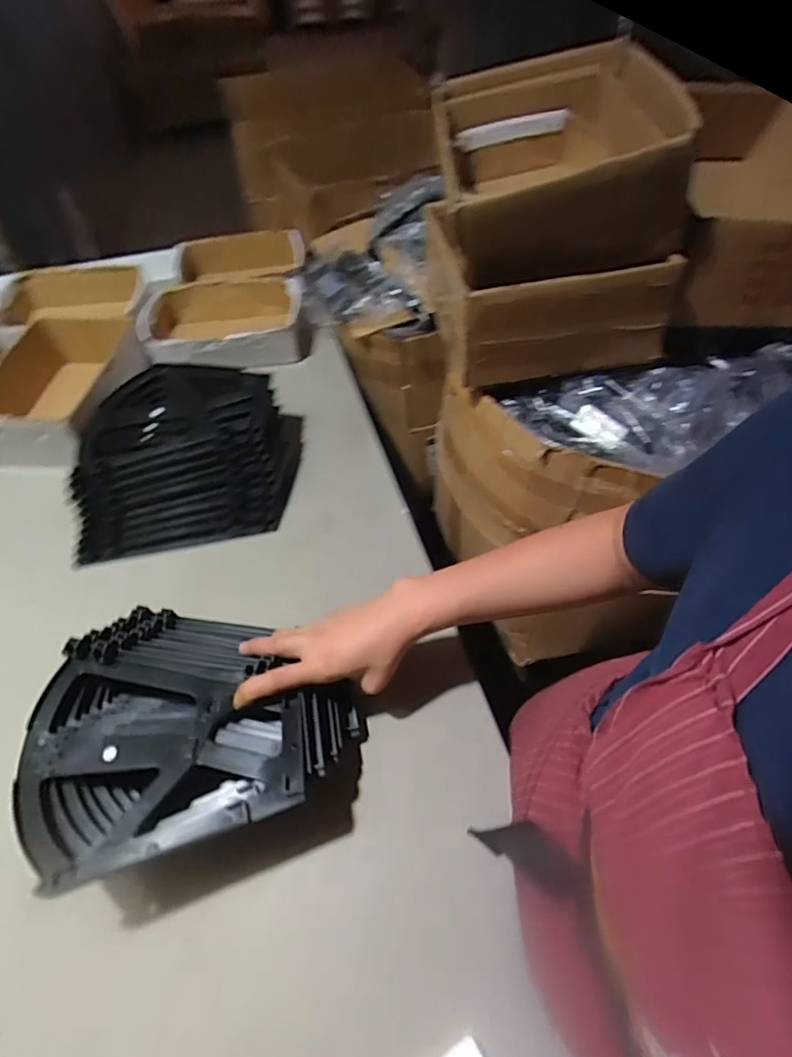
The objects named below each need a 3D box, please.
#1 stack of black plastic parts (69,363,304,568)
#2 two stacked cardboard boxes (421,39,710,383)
[{"bbox_3d":[-0.274,-0.096,0.753,0.271,0.087,0.291,-1,53,0],"label":"stack of black plastic parts"},{"bbox_3d":[0.171,-0.413,0.692,0.246,0.210,0.374,-5,53,-2],"label":"two stacked cardboard boxes"}]

